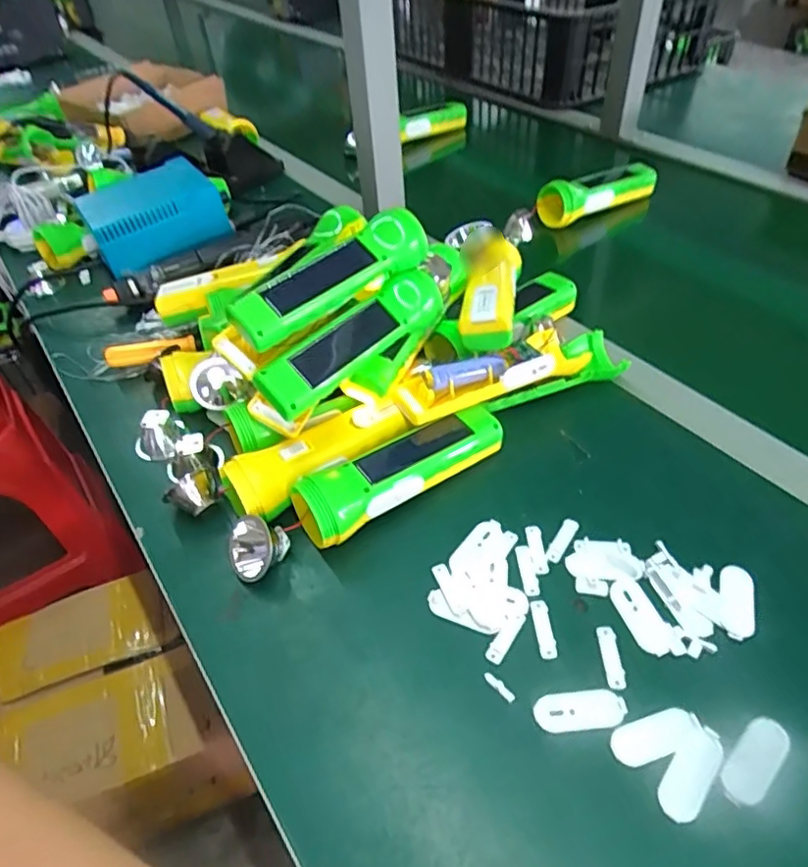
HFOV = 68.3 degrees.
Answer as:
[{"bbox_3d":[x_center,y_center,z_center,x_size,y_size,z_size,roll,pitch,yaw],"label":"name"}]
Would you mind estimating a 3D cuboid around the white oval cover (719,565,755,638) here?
[{"bbox_3d":[0.206,0.103,0.368,0.020,0.007,0.048,13,48,17],"label":"white oval cover"}]

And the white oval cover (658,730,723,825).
[{"bbox_3d":[0.150,0.176,0.310,0.020,0.005,0.050,28,54,28],"label":"white oval cover"}]

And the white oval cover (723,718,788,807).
[{"bbox_3d":[0.183,0.170,0.309,0.020,0.009,0.046,33,57,31],"label":"white oval cover"}]

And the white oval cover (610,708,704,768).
[{"bbox_3d":[0.137,0.165,0.324,0.048,0.006,0.020,-15,46,-9],"label":"white oval cover"}]

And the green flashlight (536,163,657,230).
[{"bbox_3d":[0.247,-0.305,0.741,0.168,0.042,0.046,-25,49,-18],"label":"green flashlight"}]

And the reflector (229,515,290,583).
[{"bbox_3d":[-0.099,0.078,0.403,0.028,0.038,0.038,30,52,31],"label":"reflector"}]

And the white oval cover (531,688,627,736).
[{"bbox_3d":[0.100,0.156,0.336,0.050,0.004,0.021,-5,46,0],"label":"white oval cover"}]

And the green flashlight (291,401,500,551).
[{"bbox_3d":[-0.002,0.026,0.436,0.163,0.044,0.048,-31,51,-22],"label":"green flashlight"}]

